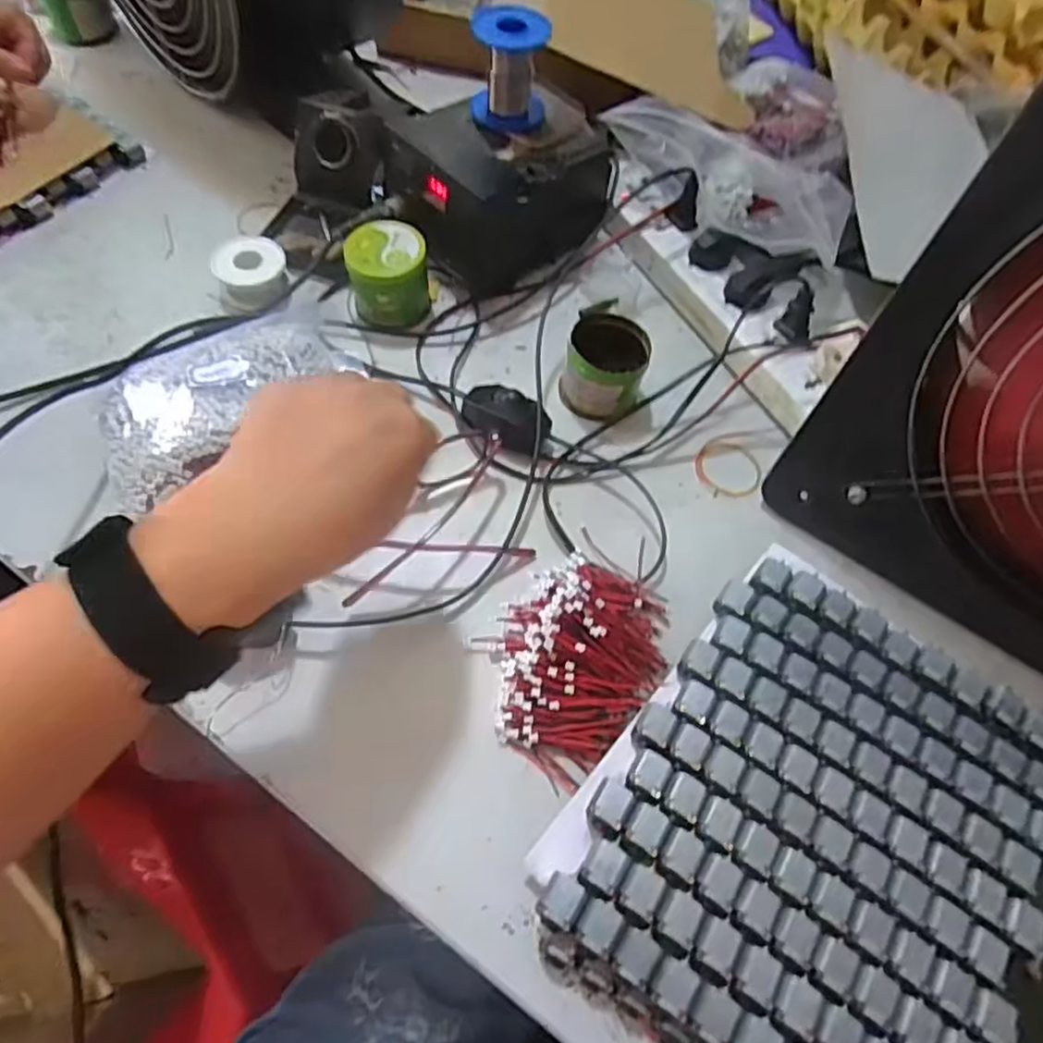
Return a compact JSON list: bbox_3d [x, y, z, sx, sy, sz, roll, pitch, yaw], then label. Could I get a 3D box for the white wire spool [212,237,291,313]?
[{"bbox_3d":[-0.205,-0.189,0.523,0.055,0.027,0.059,1,63,-2],"label":"white wire spool"}]

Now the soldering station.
[{"bbox_3d":[-0.013,-0.266,0.541,0.151,0.090,0.112,-36,70,-19],"label":"soldering station"}]

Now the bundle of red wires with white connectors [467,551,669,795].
[{"bbox_3d":[0.032,0.075,0.395,0.090,0.034,0.119,39,67,16],"label":"bundle of red wires with white connectors"}]

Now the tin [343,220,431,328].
[{"bbox_3d":[-0.098,-0.183,0.513,0.057,0.052,0.057,-2,63,-4],"label":"tin"}]

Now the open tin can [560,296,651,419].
[{"bbox_3d":[0.059,-0.109,0.486,0.055,0.052,0.060,20,63,7],"label":"open tin can"}]

